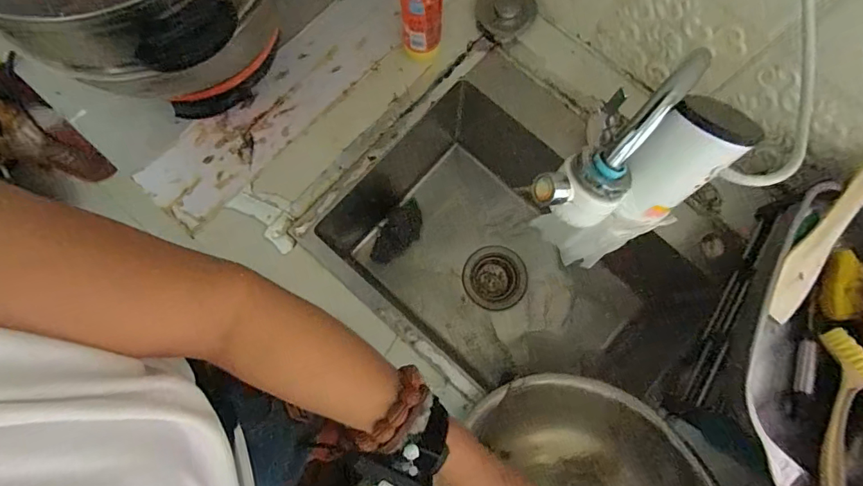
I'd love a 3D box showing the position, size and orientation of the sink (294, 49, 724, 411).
[{"bbox_3d":[0.106,0.017,0.707,0.437,0.213,0.377,43,82,8],"label":"sink"}]

